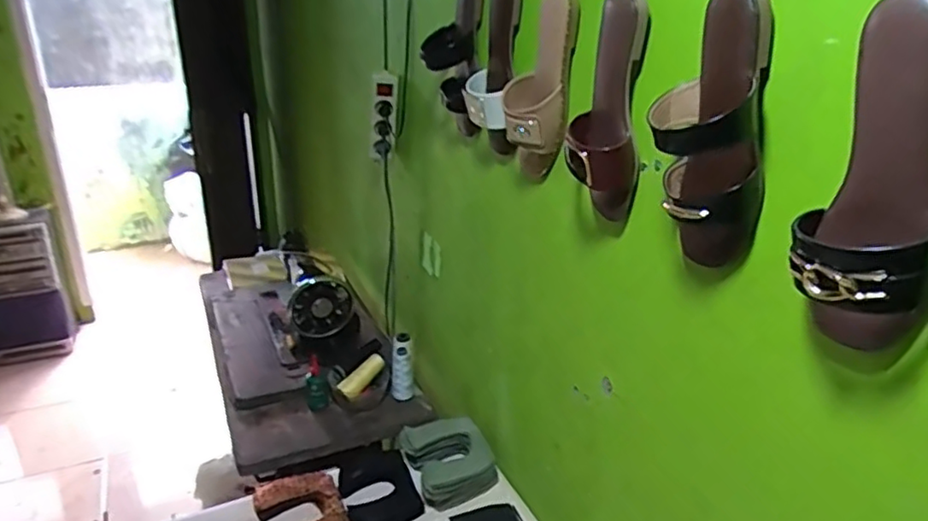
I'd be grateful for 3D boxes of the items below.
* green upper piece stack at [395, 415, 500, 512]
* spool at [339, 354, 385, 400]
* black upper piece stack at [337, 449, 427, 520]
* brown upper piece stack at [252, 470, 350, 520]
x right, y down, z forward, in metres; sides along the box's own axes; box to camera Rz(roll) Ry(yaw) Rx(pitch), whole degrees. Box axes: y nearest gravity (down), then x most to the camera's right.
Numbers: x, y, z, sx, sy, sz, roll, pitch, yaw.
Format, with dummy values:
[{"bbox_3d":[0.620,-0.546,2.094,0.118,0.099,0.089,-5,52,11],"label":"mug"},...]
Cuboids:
[{"bbox_3d":[-0.028,0.349,1.099,0.135,0.070,0.153,-13,28,-30],"label":"green upper piece stack"},{"bbox_3d":[-0.207,0.238,1.297,0.035,0.035,0.113,20,47,35],"label":"spool"},{"bbox_3d":[-0.148,0.391,1.067,0.122,0.033,0.154,-12,28,-28],"label":"black upper piece stack"},{"bbox_3d":[-0.259,0.412,1.007,0.134,0.038,0.163,-10,27,-24],"label":"brown upper piece stack"}]

